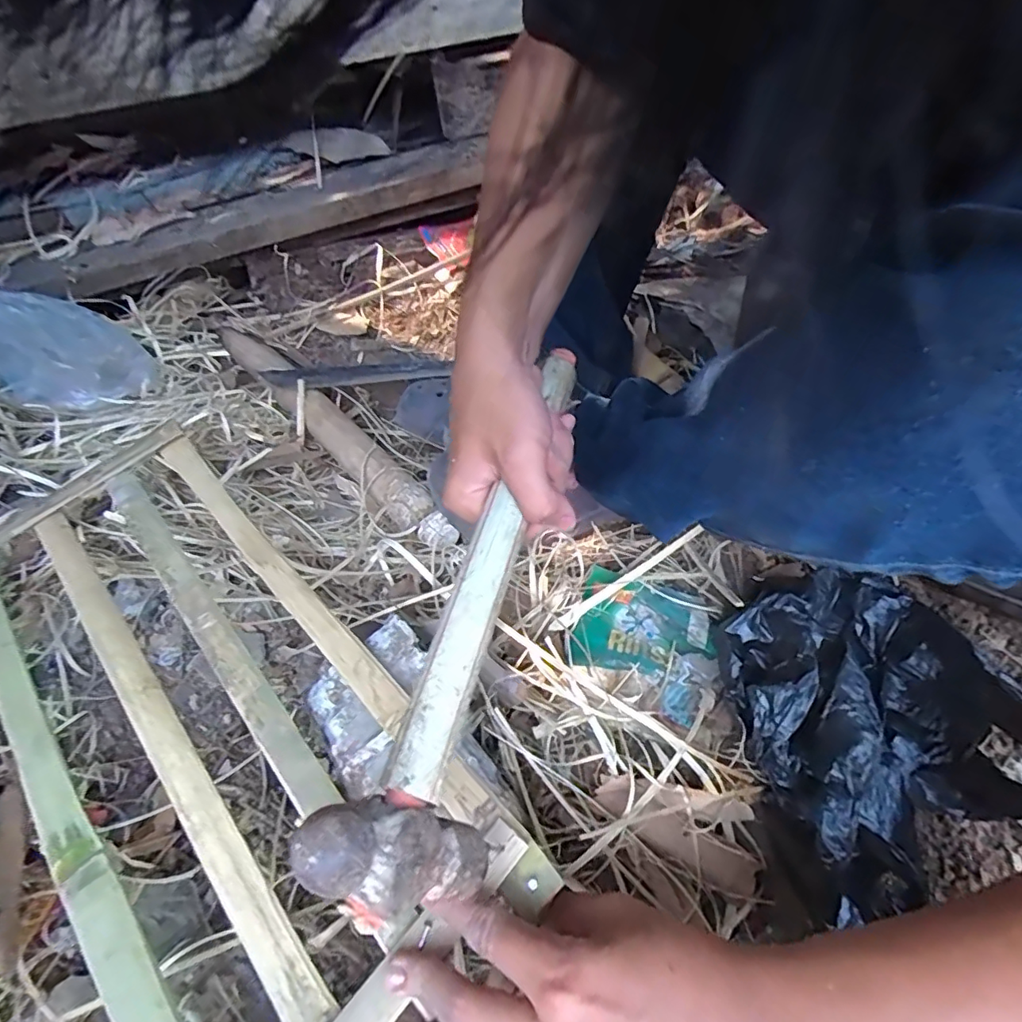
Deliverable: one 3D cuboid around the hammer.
[{"bbox_3d":[-0.007,0.028,0.267,0.045,0.077,0.289,10,58,14],"label":"hammer"}]

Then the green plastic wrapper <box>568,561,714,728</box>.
[{"bbox_3d":[0.104,0.097,0.432,0.117,0.017,0.093,23,54,24],"label":"green plastic wrapper"}]

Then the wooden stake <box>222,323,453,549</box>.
[{"bbox_3d":[-0.227,-0.113,0.636,0.054,0.053,0.497,-36,54,-24],"label":"wooden stake"}]

